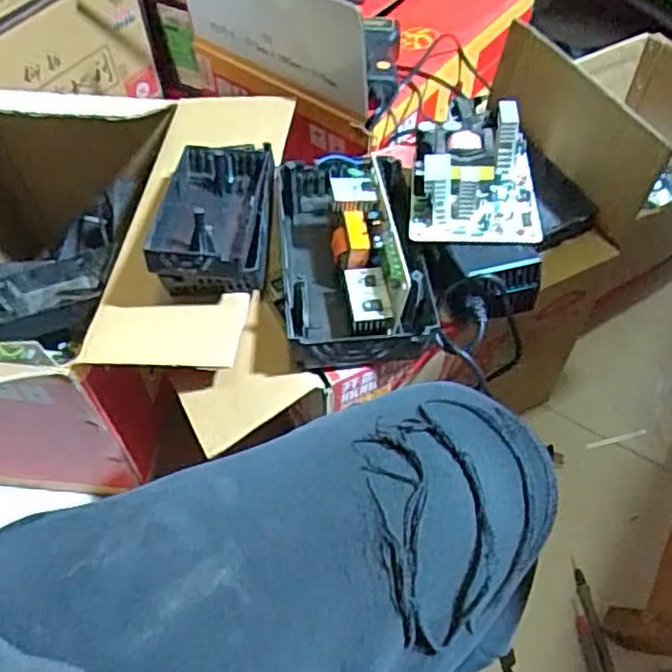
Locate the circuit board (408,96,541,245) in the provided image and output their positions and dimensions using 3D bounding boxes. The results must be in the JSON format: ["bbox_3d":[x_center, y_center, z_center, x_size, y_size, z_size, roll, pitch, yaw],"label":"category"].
[{"bbox_3d":[0.128,-0.153,0.645,0.113,0.050,0.169,5,55,5],"label":"circuit board"}]

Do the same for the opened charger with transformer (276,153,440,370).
[{"bbox_3d":[0.011,-0.081,0.640,0.128,0.079,0.229,-5,55,-2],"label":"opened charger with transformer"}]

